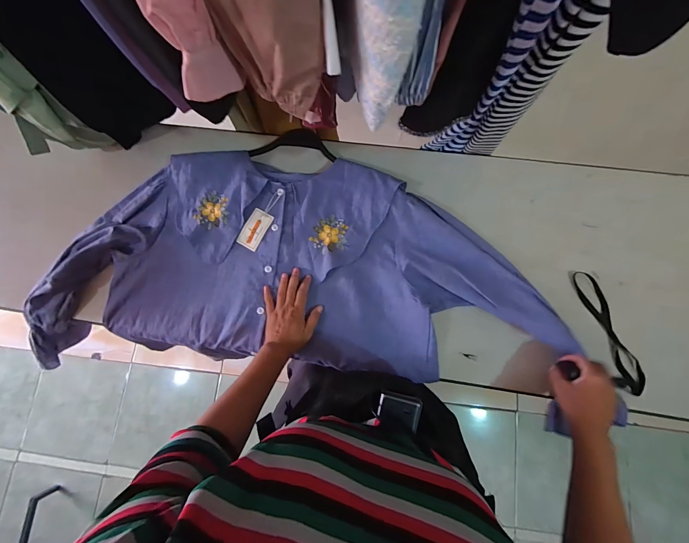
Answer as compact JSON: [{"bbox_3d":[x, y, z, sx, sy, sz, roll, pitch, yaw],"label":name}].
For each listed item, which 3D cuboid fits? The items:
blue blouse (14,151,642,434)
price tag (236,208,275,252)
[{"bbox_3d":[-0.111,0.000,0.590,0.997,0.081,0.435,5,84,6],"label":"blue blouse"},{"bbox_3d":[-0.178,-0.084,0.611,0.044,0.004,0.080,28,85,1],"label":"price tag"}]

